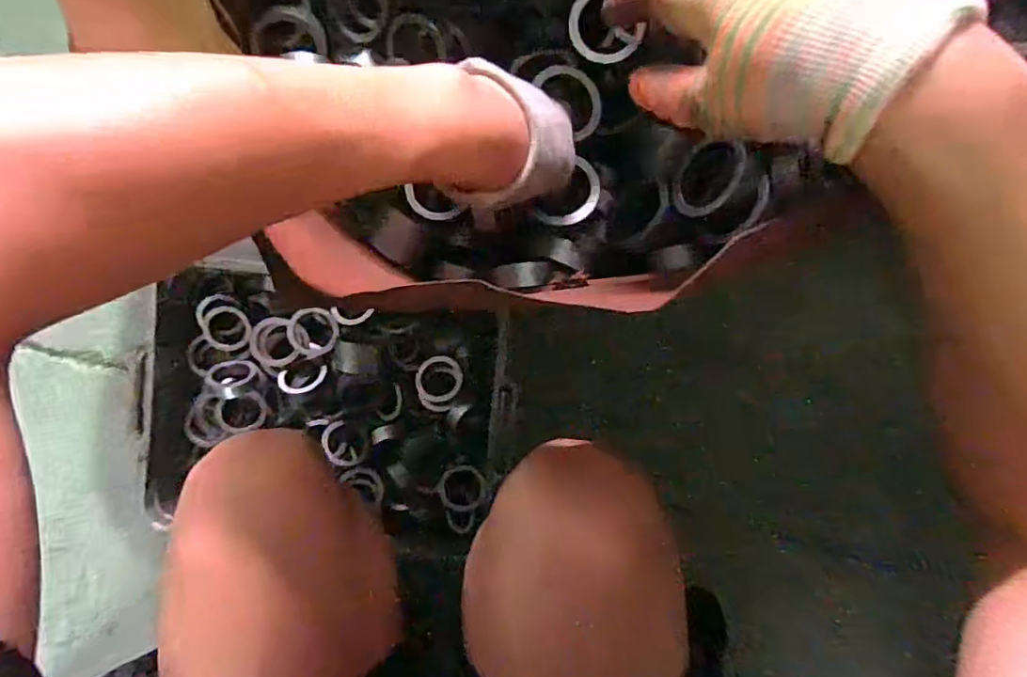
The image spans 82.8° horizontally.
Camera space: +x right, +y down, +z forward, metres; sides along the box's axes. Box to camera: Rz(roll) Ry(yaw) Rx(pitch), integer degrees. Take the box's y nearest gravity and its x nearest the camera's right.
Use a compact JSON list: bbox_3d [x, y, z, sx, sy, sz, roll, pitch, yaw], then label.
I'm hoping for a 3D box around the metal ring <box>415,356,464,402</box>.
[{"bbox_3d":[-0.084,0.046,0.658,0.055,0.006,0.052,0,92,2],"label":"metal ring"}]

